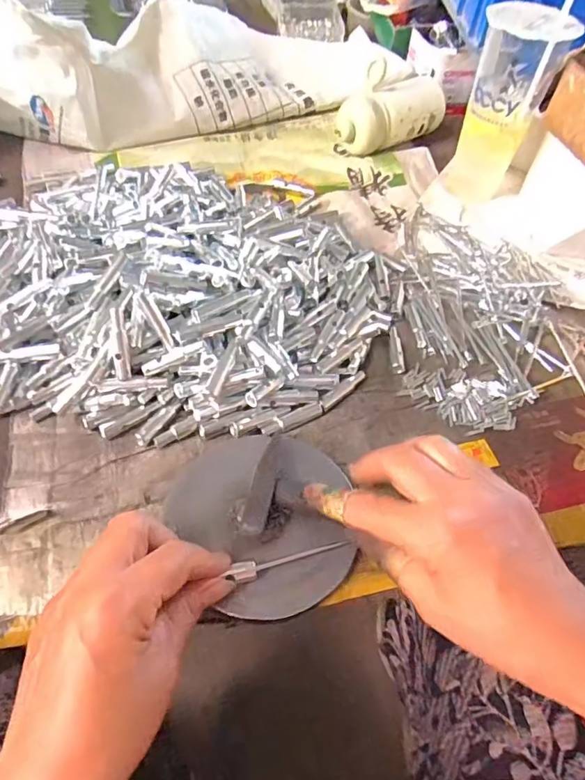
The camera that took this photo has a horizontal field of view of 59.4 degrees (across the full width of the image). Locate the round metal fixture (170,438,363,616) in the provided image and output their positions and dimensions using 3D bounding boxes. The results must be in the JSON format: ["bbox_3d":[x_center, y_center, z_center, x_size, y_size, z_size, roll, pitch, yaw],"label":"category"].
[{"bbox_3d":[-0.020,0.080,0.336,0.112,0.026,0.124,-7,54,-9],"label":"round metal fixture"}]

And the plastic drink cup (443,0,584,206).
[{"bbox_3d":[0.229,-0.313,0.546,0.083,0.206,0.082,21,55,11],"label":"plastic drink cup"}]

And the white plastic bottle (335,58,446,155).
[{"bbox_3d":[0.123,-0.352,0.650,0.148,0.080,0.062,-29,60,-23],"label":"white plastic bottle"}]

